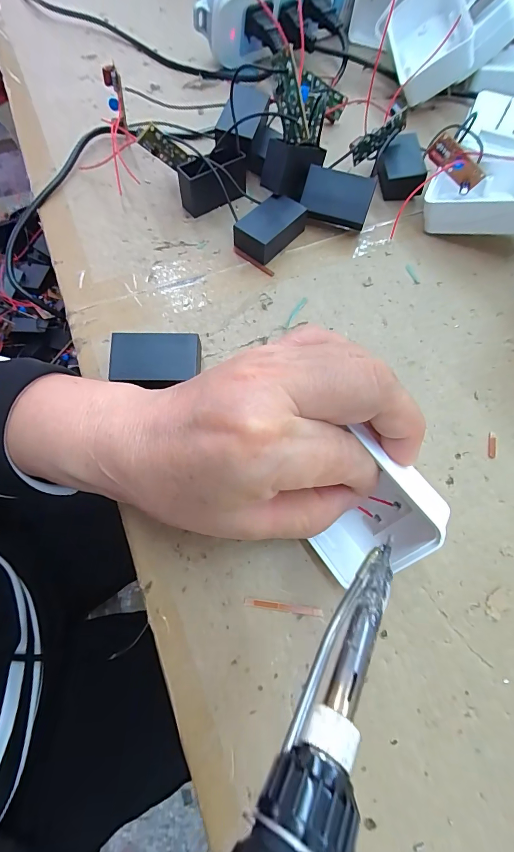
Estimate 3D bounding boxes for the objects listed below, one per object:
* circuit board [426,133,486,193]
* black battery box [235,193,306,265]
[{"bbox_3d":[0.143,-0.187,0.254,0.046,0.016,0.008,25,66,-20],"label":"circuit board"},{"bbox_3d":[0.009,-0.140,0.248,0.030,0.021,0.047,36,71,13],"label":"black battery box"}]

